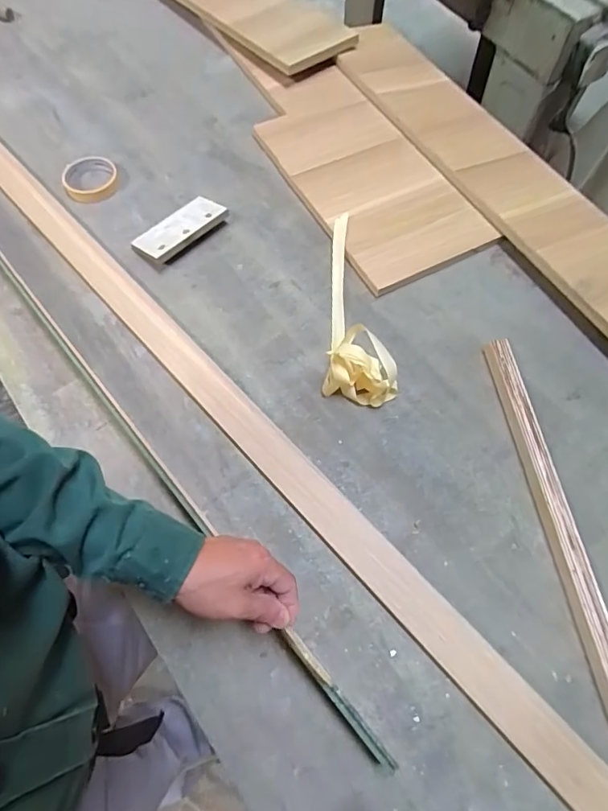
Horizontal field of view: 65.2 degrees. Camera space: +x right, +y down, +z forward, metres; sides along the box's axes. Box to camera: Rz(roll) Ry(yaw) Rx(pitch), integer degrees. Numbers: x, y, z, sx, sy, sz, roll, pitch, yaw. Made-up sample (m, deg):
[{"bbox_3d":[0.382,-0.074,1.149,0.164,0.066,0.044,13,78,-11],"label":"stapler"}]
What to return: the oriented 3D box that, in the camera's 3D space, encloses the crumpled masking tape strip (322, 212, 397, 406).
[{"bbox_3d":[0.087,-0.167,0.694,0.102,0.056,0.331,4,67,2],"label":"crumpled masking tape strip"}]

